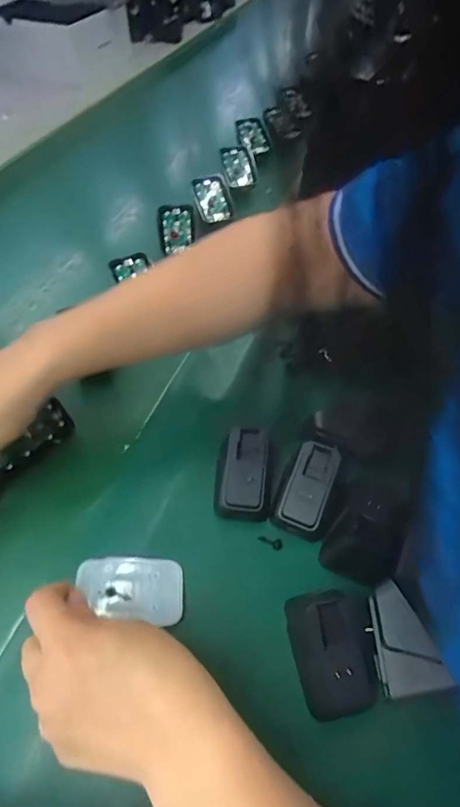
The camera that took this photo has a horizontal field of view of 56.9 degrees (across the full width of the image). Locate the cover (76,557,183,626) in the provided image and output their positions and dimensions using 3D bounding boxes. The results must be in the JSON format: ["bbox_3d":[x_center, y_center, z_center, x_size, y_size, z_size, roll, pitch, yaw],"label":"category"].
[{"bbox_3d":[-0.066,0.124,0.283,0.068,0.011,0.040,1,57,-2],"label":"cover"}]

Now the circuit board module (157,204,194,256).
[{"bbox_3d":[-0.063,-0.206,0.497,0.041,0.009,0.062,-6,75,-8],"label":"circuit board module"}]

